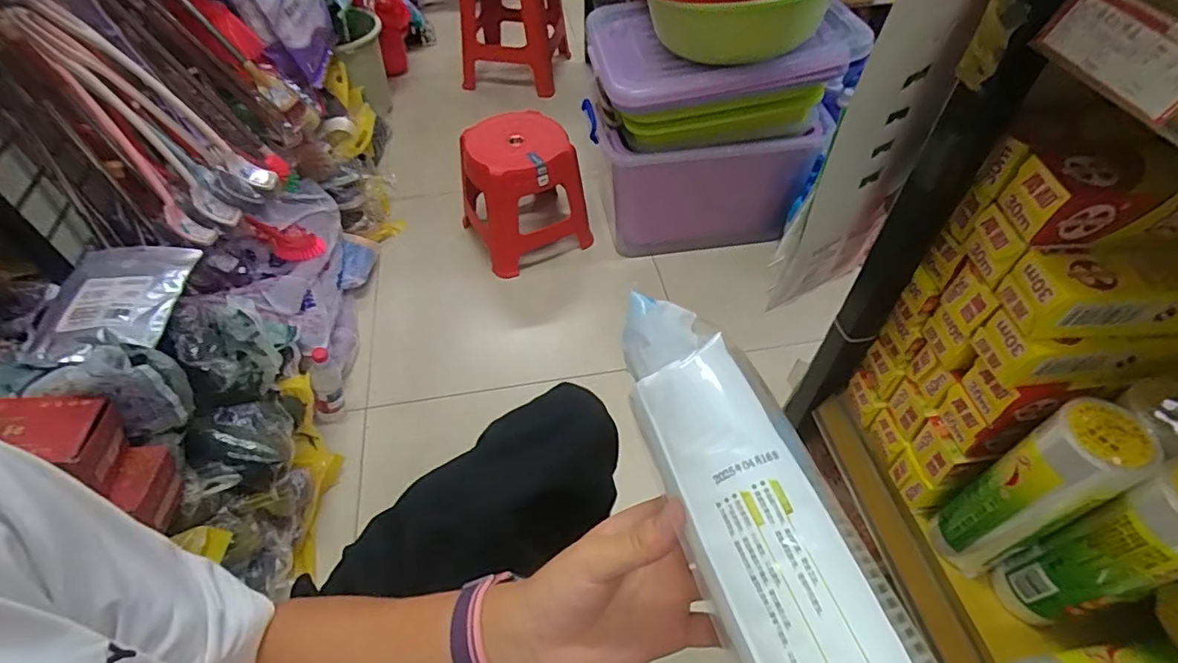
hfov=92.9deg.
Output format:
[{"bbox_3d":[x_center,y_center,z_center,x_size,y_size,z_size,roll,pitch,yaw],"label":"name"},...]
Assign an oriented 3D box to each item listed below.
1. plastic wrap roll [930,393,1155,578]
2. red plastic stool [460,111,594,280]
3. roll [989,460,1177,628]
[{"bbox_3d":[0.348,0.134,0.450,0.054,0.208,0.056,-1,51,1],"label":"plastic wrap roll"},{"bbox_3d":[-0.189,-0.403,1.605,0.307,0.383,0.307,-19,53,-13],"label":"red plastic stool"},{"bbox_3d":[0.385,0.167,0.417,0.051,0.207,0.054,-1,51,1],"label":"roll"}]

